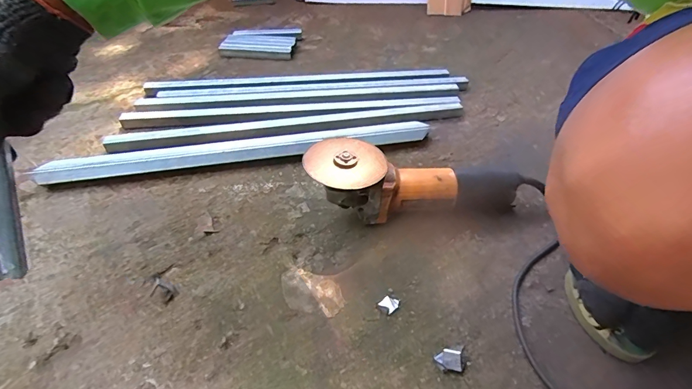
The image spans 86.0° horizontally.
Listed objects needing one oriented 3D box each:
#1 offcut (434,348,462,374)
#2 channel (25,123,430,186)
[{"bbox_3d":[0.103,0.165,0.370,0.022,0.021,0.018,3,45,-1],"label":"offcut"},{"bbox_3d":[-0.152,-0.068,0.590,0.579,0.025,0.048,-8,46,-12],"label":"channel"}]

